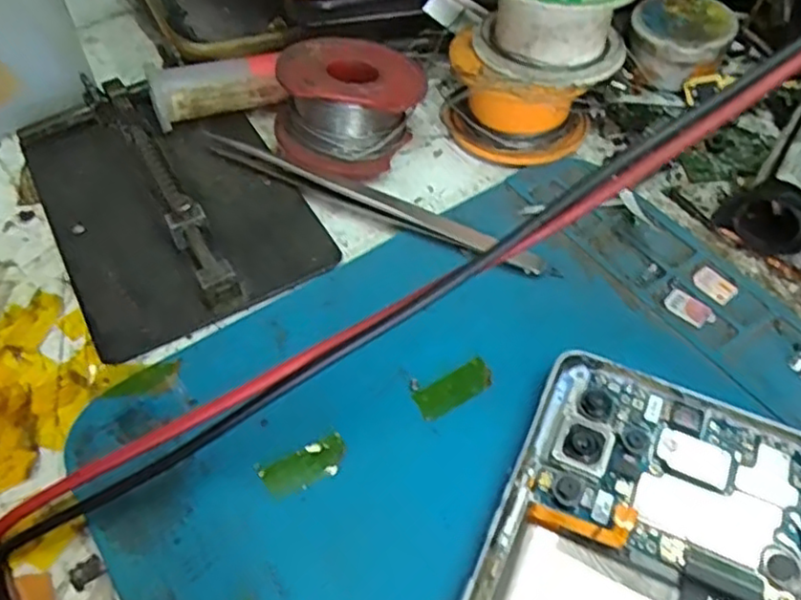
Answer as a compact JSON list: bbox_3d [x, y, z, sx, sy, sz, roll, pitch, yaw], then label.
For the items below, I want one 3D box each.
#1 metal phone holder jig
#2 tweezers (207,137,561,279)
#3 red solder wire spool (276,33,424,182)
[{"bbox_3d":[-0.079,-0.038,0.230,0.077,0.016,0.109,-26,57,-17],"label":"metal phone holder jig"},{"bbox_3d":[-0.008,-0.035,0.233,0.131,0.006,0.012,22,57,16],"label":"tweezers"},{"bbox_3d":[-0.017,-0.070,0.241,0.043,0.032,0.048,30,60,21],"label":"red solder wire spool"}]

